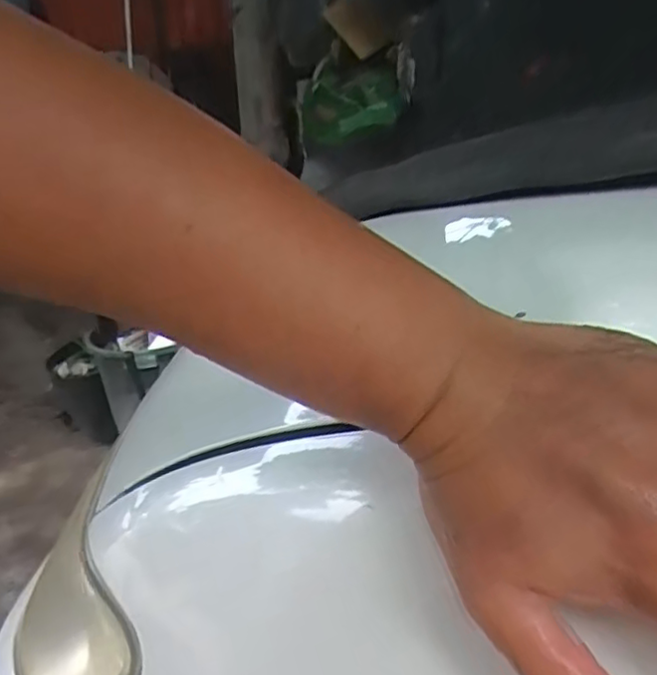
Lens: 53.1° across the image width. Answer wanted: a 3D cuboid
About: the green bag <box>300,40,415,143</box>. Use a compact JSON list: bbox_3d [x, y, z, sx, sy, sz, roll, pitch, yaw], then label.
[{"bbox_3d":[0.067,-0.657,1.825,0.319,0.250,0.113,6,27,4],"label":"green bag"}]

